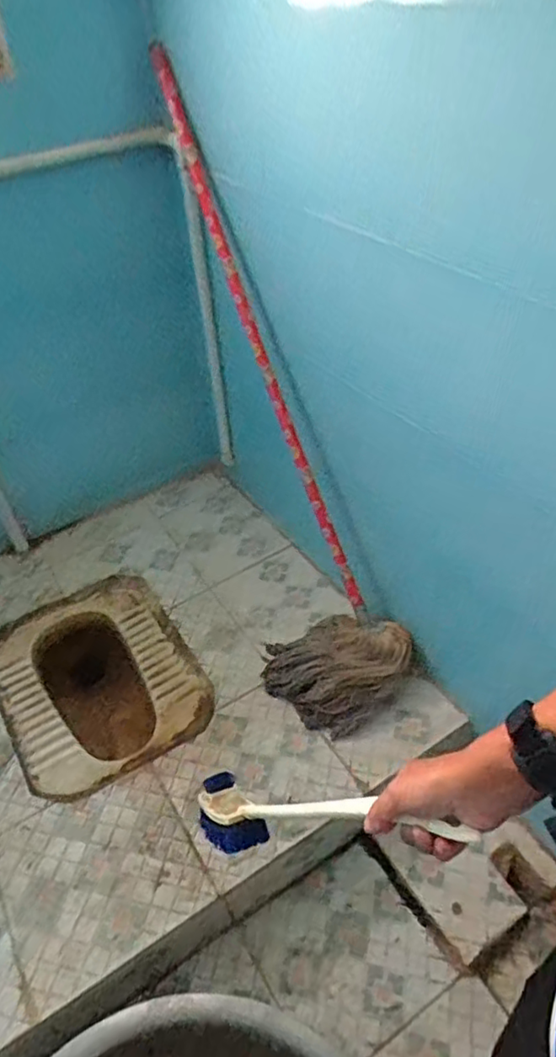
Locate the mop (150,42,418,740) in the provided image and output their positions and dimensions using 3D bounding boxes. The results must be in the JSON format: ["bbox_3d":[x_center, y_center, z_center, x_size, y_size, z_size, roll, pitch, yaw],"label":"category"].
[{"bbox_3d":[-0.005,-0.197,1.185,0.291,1.191,0.165,-17,7,-13],"label":"mop"}]

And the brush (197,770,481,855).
[{"bbox_3d":[0.024,0.298,0.655,0.066,0.433,0.076,45,53,-5],"label":"brush"}]

